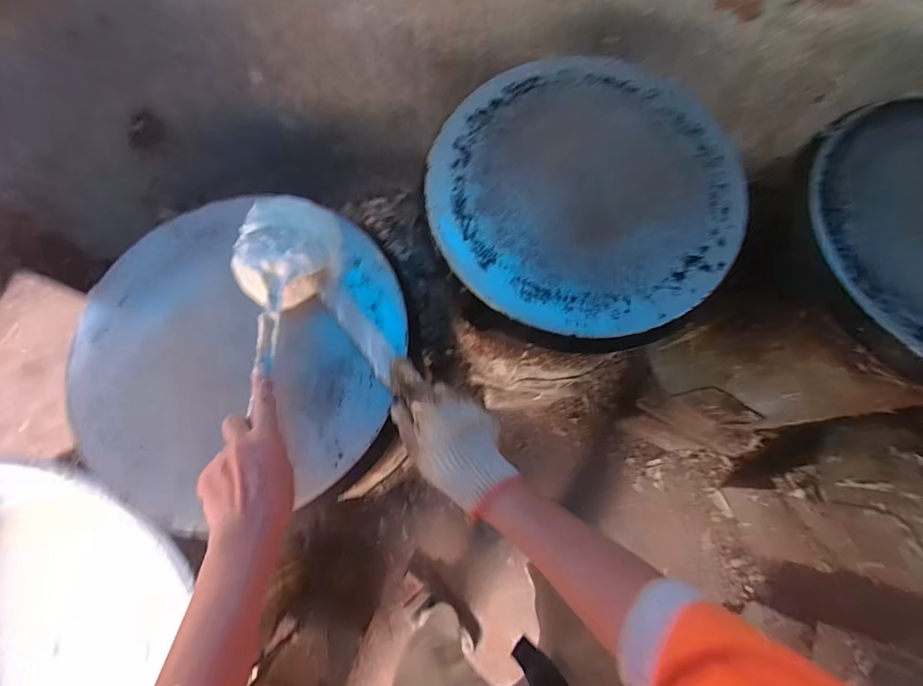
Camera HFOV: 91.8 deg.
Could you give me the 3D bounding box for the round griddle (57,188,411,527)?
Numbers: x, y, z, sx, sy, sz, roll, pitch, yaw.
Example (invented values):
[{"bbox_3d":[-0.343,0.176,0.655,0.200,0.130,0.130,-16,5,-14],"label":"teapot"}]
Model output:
[{"bbox_3d":[-0.249,-0.002,0.500,0.360,0.030,0.355,-14,75,-5],"label":"round griddle"}]

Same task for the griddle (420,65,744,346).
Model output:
[{"bbox_3d":[0.146,-0.183,0.532,0.363,0.025,0.339,0,75,-1],"label":"griddle"}]

